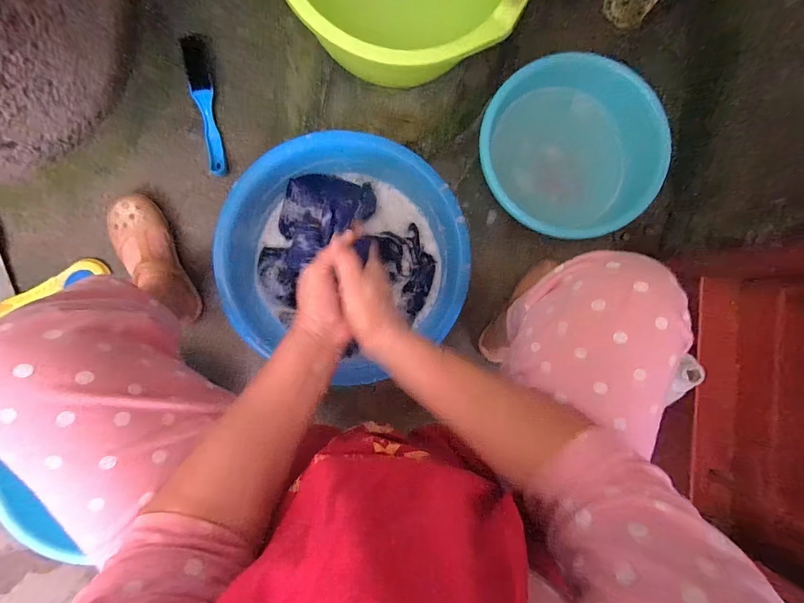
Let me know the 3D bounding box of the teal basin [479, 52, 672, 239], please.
[{"bbox_3d":[0.324,-0.303,0.706,0.333,0.088,0.316,0,88,-5],"label":"teal basin"}]

